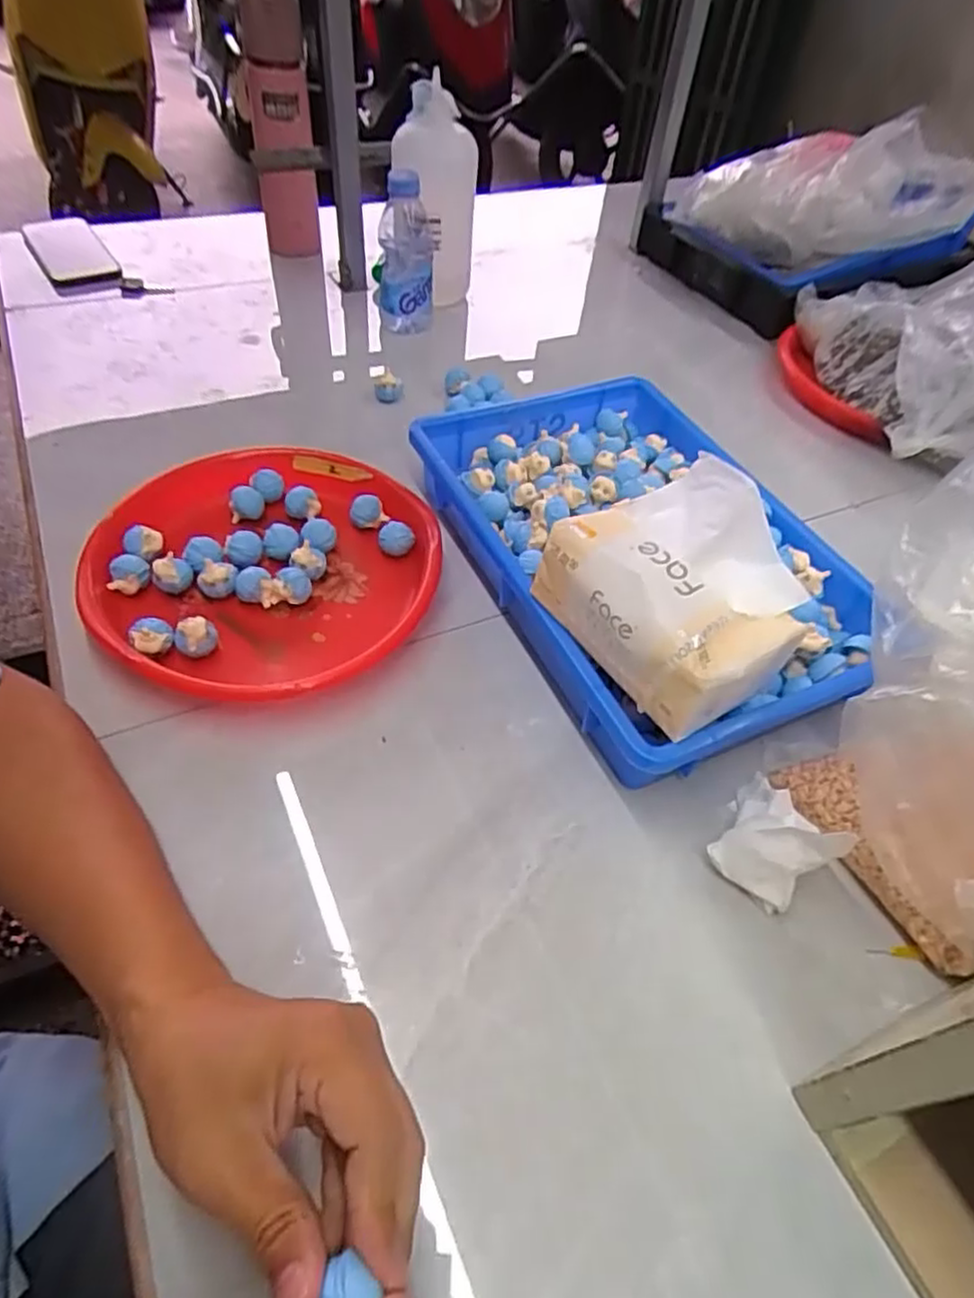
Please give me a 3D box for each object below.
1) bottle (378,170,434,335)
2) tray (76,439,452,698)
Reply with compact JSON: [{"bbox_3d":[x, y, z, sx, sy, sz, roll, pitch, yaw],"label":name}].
[{"bbox_3d":[-0.087,-0.405,0.744,0.063,0.152,0.051,-1,51,-6],"label":"bottle"},{"bbox_3d":[-0.161,-0.061,0.541,0.251,0.052,0.232,1,51,-1],"label":"tray"}]

